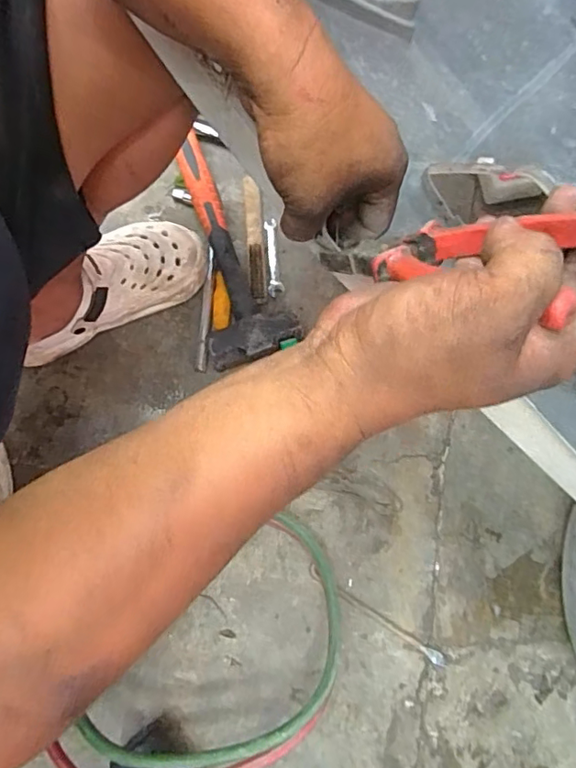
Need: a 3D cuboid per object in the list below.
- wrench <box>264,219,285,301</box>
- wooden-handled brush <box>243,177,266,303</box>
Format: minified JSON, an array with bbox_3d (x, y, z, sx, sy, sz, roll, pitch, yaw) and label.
[{"bbox_3d":[-0.022,-0.180,0.764,0.022,0.008,0.120,-6,77,-2],"label":"wrench"},{"bbox_3d":[-0.046,-0.205,0.769,0.024,0.013,0.195,-5,77,-2],"label":"wooden-handled brush"}]

